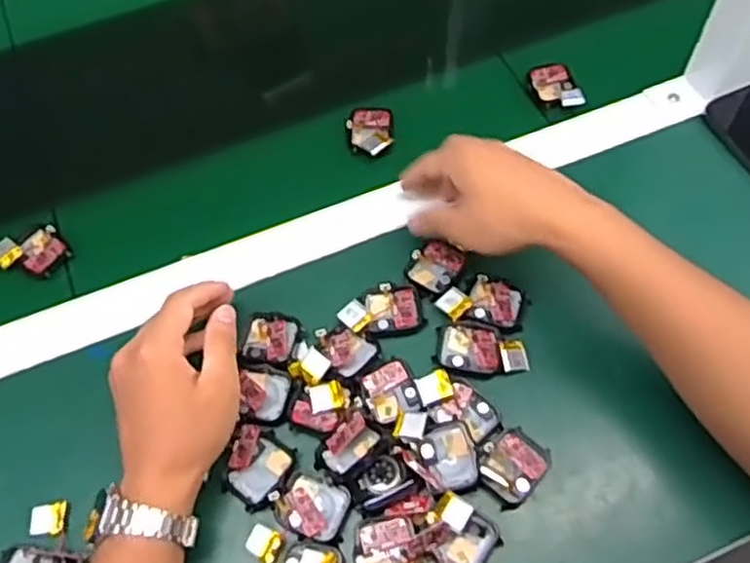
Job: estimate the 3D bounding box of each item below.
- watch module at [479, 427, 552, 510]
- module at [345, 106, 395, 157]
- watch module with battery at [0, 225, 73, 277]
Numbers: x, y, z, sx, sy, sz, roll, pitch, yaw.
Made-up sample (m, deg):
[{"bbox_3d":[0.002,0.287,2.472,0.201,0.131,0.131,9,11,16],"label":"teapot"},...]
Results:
[{"bbox_3d":[0.090,0.119,0.476,0.045,0.018,0.039,-35,65,-16],"label":"watch module"},{"bbox_3d":[-0.004,-0.128,0.617,0.038,0.011,0.060,-4,61,1],"label":"module"},{"bbox_3d":[-0.267,-0.023,0.568,0.049,0.013,0.041,-35,65,-16],"label":"watch module with battery"}]

